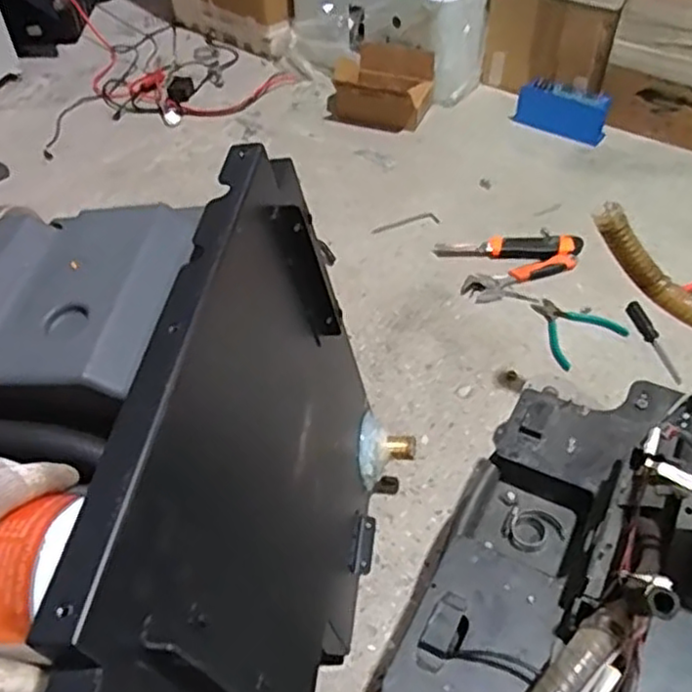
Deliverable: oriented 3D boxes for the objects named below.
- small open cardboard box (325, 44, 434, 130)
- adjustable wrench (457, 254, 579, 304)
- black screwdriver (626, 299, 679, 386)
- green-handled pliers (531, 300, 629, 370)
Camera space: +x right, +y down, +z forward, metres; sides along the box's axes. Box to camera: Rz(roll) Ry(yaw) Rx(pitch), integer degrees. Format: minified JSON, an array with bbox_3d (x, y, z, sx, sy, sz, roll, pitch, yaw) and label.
[{"bbox_3d":[0.065,-0.504,1.333,0.193,0.093,0.152,18,49,14],"label":"small open cardboard box"},{"bbox_3d":[0.255,-0.105,1.014,0.178,0.012,0.055,-20,50,-14],"label":"adjustable wrench"},{"bbox_3d":[0.410,-0.008,0.925,0.024,0.019,0.138,-11,48,-7],"label":"black screwdriver"},{"bbox_3d":[0.303,-0.029,0.946,0.112,0.007,0.113,-25,51,-18],"label":"green-handled pliers"}]

